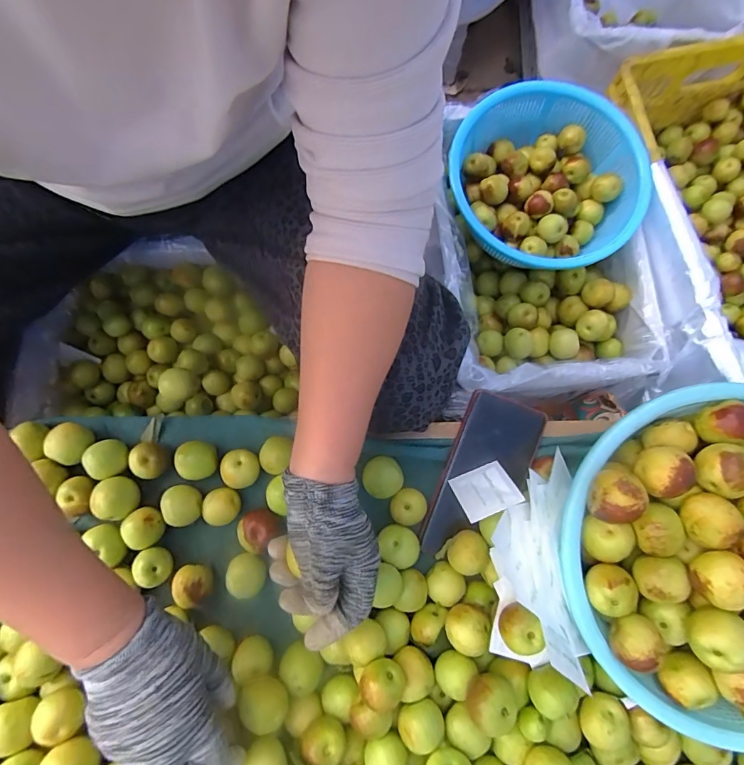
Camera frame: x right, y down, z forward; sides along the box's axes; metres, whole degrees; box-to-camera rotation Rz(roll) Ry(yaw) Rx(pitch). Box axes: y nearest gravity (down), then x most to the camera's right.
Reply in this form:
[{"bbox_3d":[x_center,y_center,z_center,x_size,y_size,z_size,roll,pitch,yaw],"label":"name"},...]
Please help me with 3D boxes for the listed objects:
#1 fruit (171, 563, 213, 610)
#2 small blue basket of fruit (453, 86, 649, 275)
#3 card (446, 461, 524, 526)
[{"bbox_3d":[-0.160,0.181,0.406,0.033,0.030,0.033,-1,78,-2],"label":"fruit"},{"bbox_3d":[0.236,-0.291,0.633,0.244,0.074,0.259,0,78,-1],"label":"small blue basket of fruit"},{"bbox_3d":[0.101,0.097,0.406,0.050,0.004,0.051,-21,36,-2],"label":"card"}]

